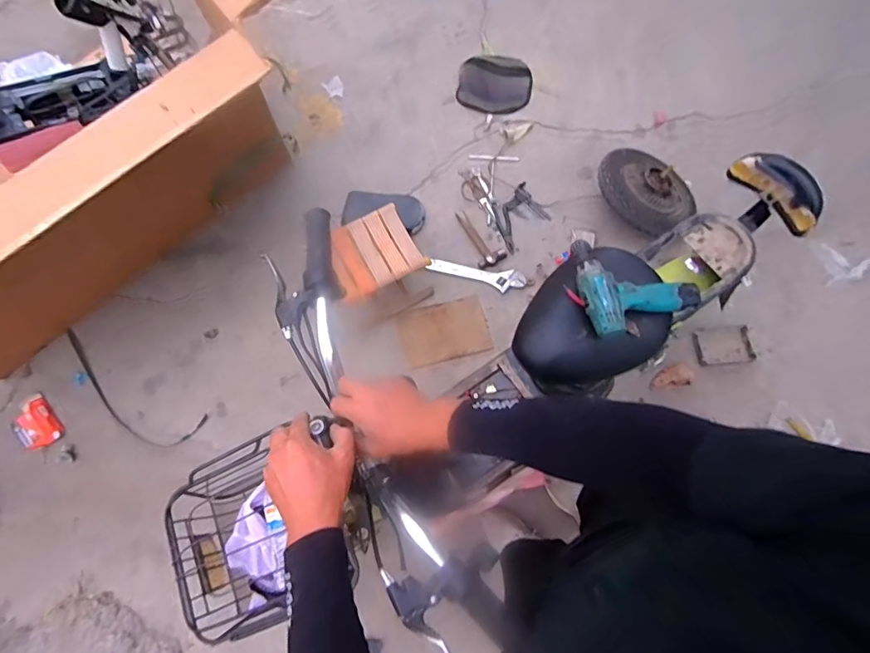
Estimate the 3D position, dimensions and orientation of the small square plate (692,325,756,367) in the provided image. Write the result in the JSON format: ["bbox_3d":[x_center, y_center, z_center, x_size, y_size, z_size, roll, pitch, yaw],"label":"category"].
[{"bbox_3d":[0.902,0.062,1.498,0.175,0.022,0.114,-7,78,6],"label":"small square plate"}]

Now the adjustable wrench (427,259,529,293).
[{"bbox_3d":[0.141,-0.172,1.638,0.329,0.018,0.078,7,73,8],"label":"adjustable wrench"}]

